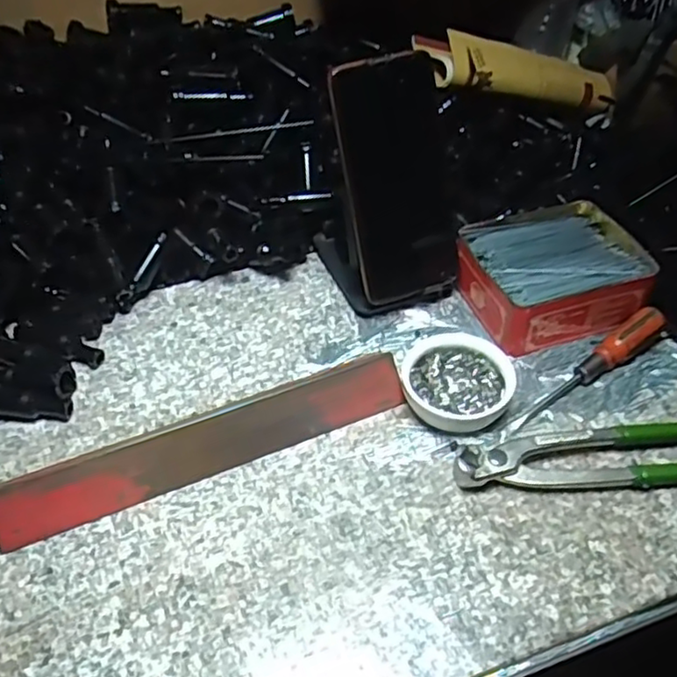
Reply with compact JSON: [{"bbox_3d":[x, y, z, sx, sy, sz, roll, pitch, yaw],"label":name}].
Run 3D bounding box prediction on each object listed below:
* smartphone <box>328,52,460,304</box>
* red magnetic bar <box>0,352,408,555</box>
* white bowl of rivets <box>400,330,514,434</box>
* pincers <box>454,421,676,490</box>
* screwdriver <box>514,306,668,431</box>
[{"bbox_3d":[0.042,-0.111,0.479,0.077,0.164,0.015,-18,23,-15],"label":"smartphone"},{"bbox_3d":[-0.078,0.063,0.419,0.255,0.025,0.031,-19,47,-16],"label":"red magnetic bar"},{"bbox_3d":[0.079,0.029,0.450,0.071,0.023,0.070,-1,45,1],"label":"white bowl of rivets"},{"bbox_3d":[0.170,0.069,0.412,0.198,0.016,0.045,-5,45,-3],"label":"pincers"},{"bbox_3d":[0.174,0.020,0.457,0.140,0.024,0.021,-32,52,-26],"label":"screwdriver"}]

